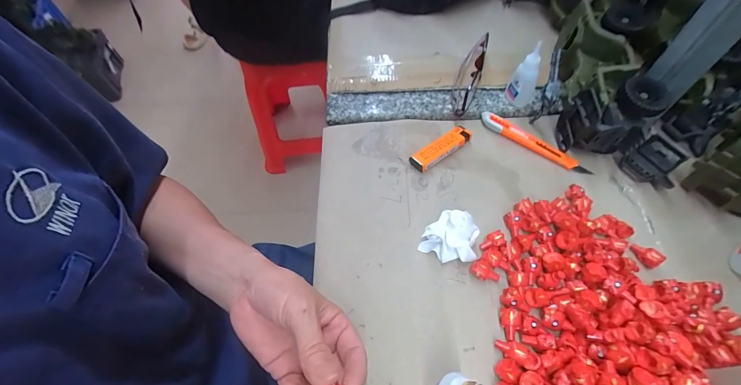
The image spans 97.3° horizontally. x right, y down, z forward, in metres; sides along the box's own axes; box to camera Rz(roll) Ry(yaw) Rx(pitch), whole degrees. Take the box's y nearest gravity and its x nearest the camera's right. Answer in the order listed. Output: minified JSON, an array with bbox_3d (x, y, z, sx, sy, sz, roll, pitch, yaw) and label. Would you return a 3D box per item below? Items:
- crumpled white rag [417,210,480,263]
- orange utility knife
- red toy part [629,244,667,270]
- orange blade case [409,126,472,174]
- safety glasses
[{"bbox_3d":[0.078,0.041,0.314,0.050,0.031,0.043,24,62,17],"label":"crumpled white rag"},{"bbox_3d":[0.192,-0.061,0.385,0.131,0.012,0.017,35,65,22],"label":"orange utility knife"},{"bbox_3d":[0.262,0.059,0.309,0.016,0.011,0.026,-29,60,-15],"label":"red toy part"},{"bbox_3d":[0.084,-0.052,0.384,0.081,0.014,0.024,-34,62,-17],"label":"orange blade case"},{"bbox_3d":[0.131,-0.159,0.430,0.030,0.031,0.125,16,72,15],"label":"safety glasses"}]

